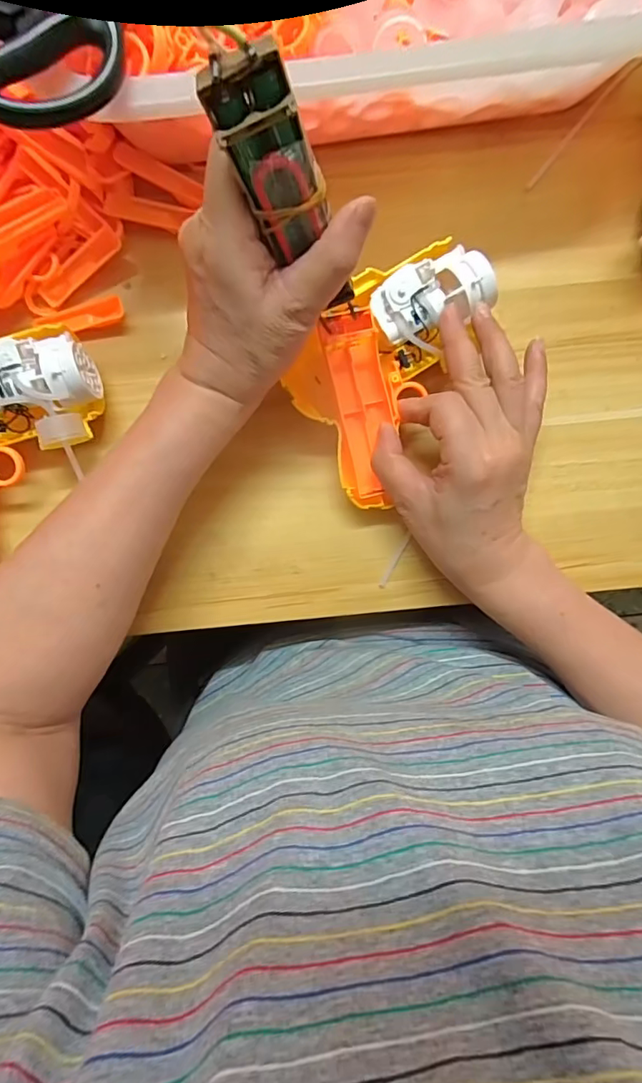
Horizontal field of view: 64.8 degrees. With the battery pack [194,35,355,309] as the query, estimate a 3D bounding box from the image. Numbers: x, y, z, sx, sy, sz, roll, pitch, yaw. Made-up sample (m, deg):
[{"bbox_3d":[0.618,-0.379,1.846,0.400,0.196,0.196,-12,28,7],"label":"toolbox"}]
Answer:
[{"bbox_3d":[-0.014,-0.151,0.222,0.031,0.105,0.023,-11,64,16],"label":"battery pack"}]

